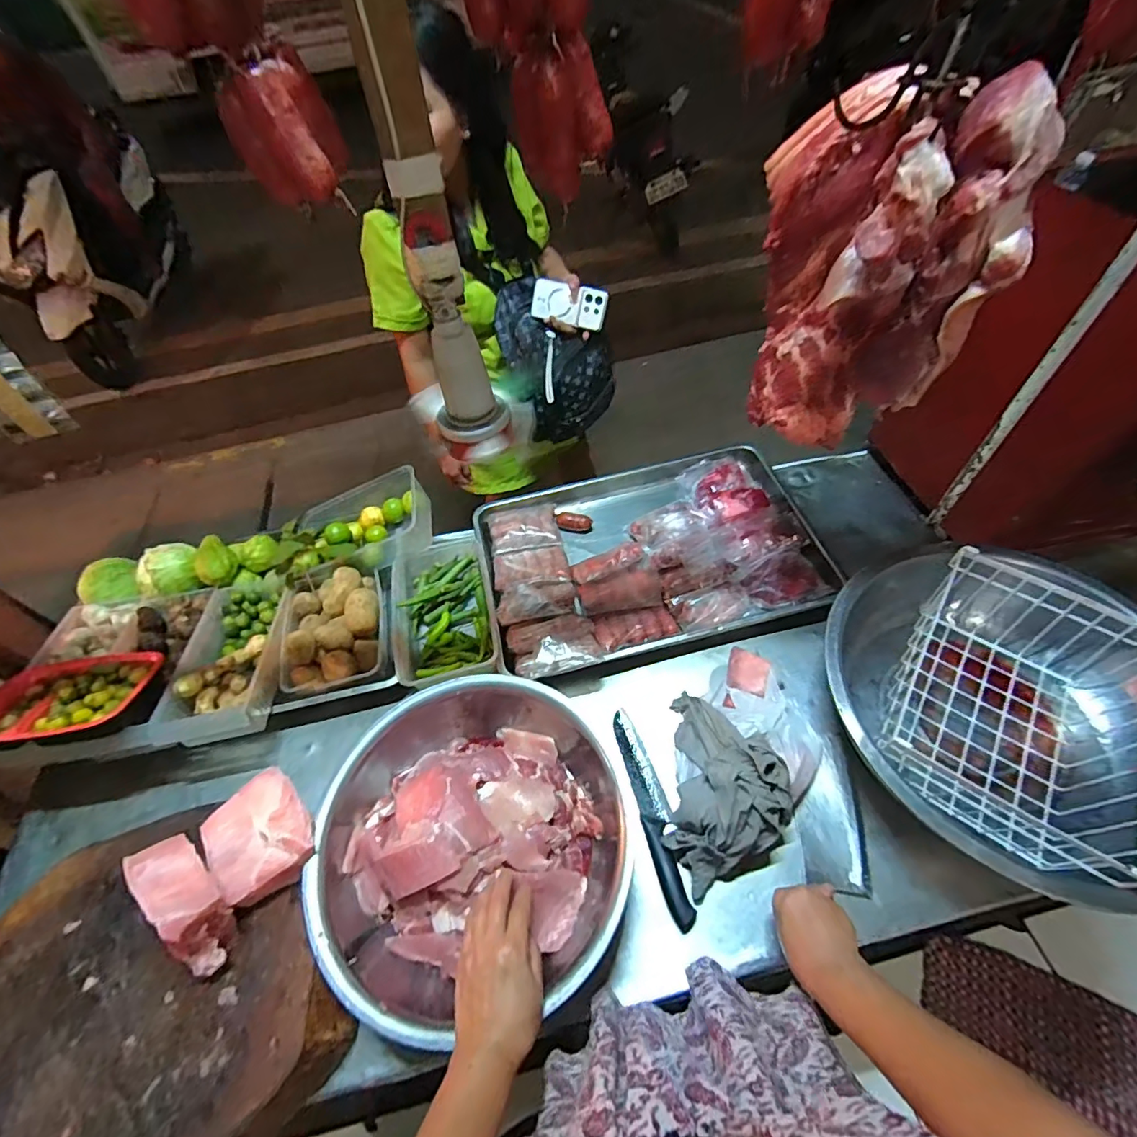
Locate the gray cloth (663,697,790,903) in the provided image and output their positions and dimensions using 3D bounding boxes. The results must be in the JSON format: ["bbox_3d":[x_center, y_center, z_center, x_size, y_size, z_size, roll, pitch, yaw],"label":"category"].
[{"bbox_3d":[0.206,0.274,0.657,0.142,0.109,0.245,7,56,9],"label":"gray cloth"}]

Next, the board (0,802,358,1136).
[{"bbox_3d":[-0.485,0.490,0.548,0.408,0.086,0.394,-36,60,-20],"label":"board"}]

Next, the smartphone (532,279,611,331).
[{"bbox_3d":[0.002,-0.560,1.087,0.160,0.072,0.014,13,26,7],"label":"smartphone"}]

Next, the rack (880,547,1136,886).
[{"bbox_3d":[0.585,0.185,0.673,0.278,0.129,0.346,31,63,23],"label":"rack"}]

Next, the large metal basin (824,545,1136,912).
[{"bbox_3d":[0.563,0.184,0.674,0.442,0.140,0.415,-2,55,3],"label":"large metal basin"}]

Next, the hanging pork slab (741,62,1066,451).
[{"bbox_3d":[0.310,-0.294,0.555,0.124,0.335,0.258,-12,55,-4],"label":"hanging pork slab"}]

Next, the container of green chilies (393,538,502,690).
[{"bbox_3d":[-0.205,0.080,0.870,0.161,0.065,0.271,-14,55,-6],"label":"container of green chilies"}]

